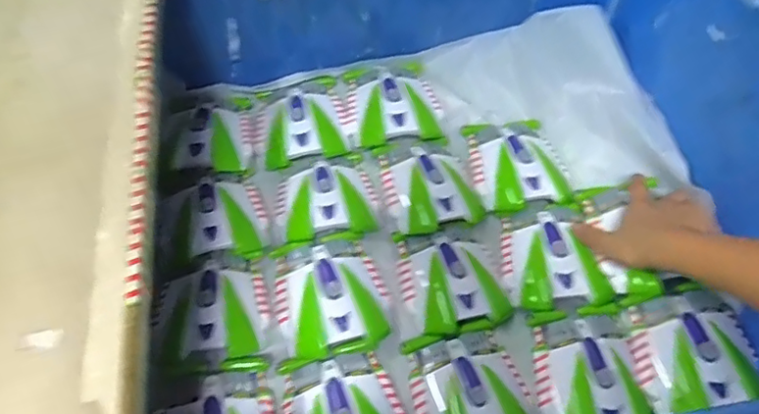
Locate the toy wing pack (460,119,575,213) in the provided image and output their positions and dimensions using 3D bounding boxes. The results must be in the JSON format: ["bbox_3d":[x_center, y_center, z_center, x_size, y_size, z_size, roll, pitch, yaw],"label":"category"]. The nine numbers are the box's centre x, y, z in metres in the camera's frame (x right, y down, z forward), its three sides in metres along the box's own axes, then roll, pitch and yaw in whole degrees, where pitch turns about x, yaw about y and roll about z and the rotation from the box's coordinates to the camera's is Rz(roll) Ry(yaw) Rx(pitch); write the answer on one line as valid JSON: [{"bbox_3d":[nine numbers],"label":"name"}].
[{"bbox_3d":[0.150,-0.053,0.635,0.099,0.026,0.120,-8,62,-3],"label":"toy wing pack"}]

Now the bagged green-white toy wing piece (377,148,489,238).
[{"bbox_3d":[0.051,-0.022,0.616,0.091,0.015,0.100,-19,64,-9],"label":"bagged green-white toy wing piece"}]

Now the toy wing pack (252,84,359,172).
[{"bbox_3d":[-0.088,-0.098,0.670,0.109,0.023,0.108,-9,63,-4],"label":"toy wing pack"}]

